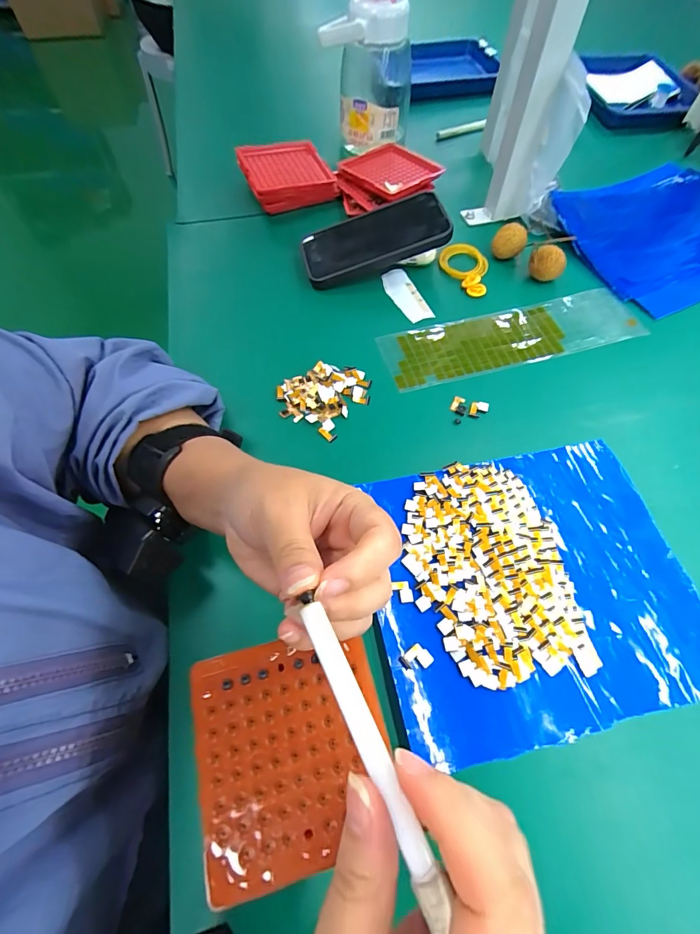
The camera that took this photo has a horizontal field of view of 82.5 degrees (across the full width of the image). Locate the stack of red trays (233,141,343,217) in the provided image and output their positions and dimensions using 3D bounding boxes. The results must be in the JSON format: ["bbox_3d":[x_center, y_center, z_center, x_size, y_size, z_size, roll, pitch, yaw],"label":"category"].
[{"bbox_3d":[-0.082,-0.364,0.499,0.103,0.035,0.096,-21,64,-12],"label":"stack of red trays"}]

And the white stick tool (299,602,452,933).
[{"bbox_3d":[0.006,0.089,0.129,0.009,0.005,0.091,-23,68,-13],"label":"white stick tool"}]

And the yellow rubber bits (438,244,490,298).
[{"bbox_3d":[0.128,-0.226,0.452,0.054,0.010,0.073,12,62,5],"label":"yellow rubber bits"}]

